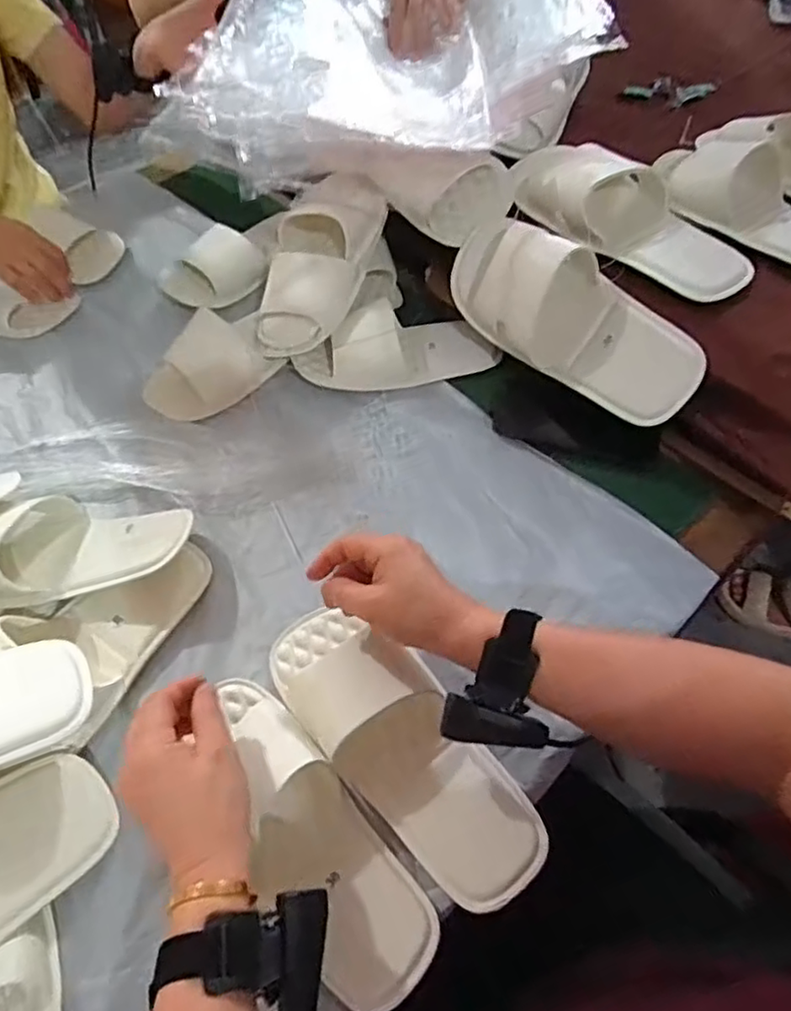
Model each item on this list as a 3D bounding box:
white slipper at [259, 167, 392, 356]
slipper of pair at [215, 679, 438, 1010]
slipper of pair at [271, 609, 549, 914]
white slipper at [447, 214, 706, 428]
[{"bbox_3d":[-0.086,-0.270,0.714,0.103,0.056,0.231,21,84,16],"label":"white slipper"},{"bbox_3d":[-0.065,0.226,0.461,0.085,0.060,0.238,-31,67,-16],"label":"slipper of pair"},{"bbox_3d":[0.002,0.176,0.491,0.093,0.047,0.251,-38,68,-19],"label":"slipper of pair"},{"bbox_3d":[0.176,-0.186,0.648,0.274,0.116,0.075,41,30,15],"label":"white slipper"}]

